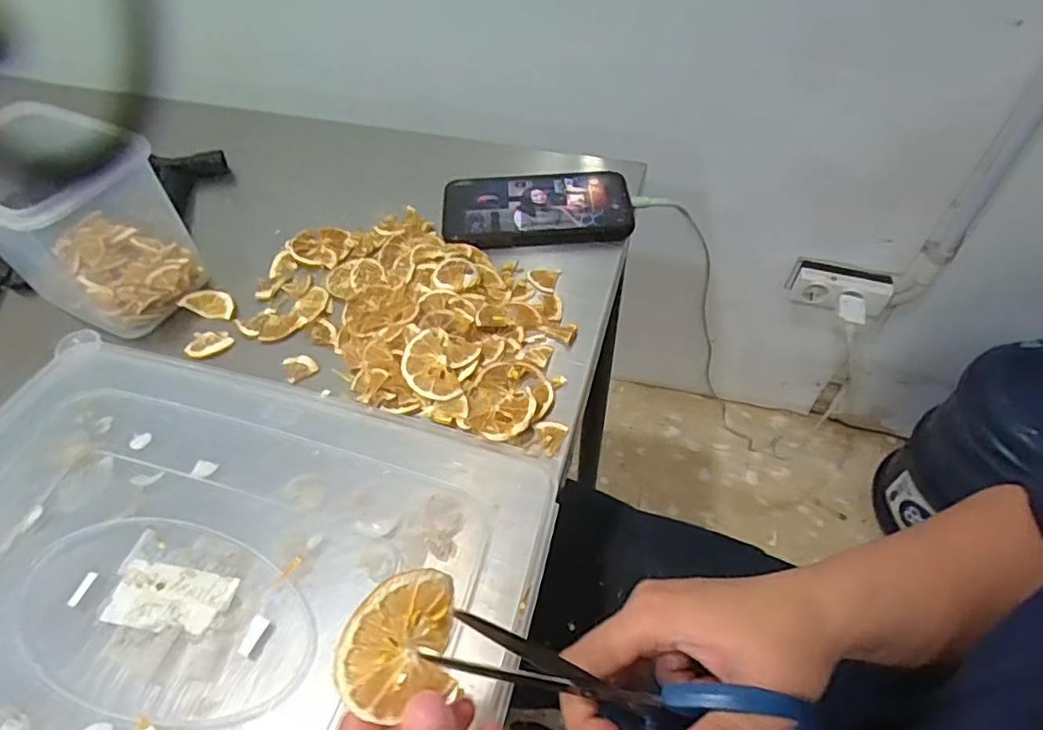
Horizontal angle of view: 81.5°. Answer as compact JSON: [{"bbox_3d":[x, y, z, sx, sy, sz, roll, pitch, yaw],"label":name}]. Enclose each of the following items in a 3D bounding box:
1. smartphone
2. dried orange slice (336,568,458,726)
[{"bbox_3d":[0.012,-0.132,0.501,0.153,0.011,0.080,0,52,2],"label":"smartphone"},{"bbox_3d":[-0.042,0.095,0.209,0.046,0.045,0.011,-22,11,-38],"label":"dried orange slice"}]

